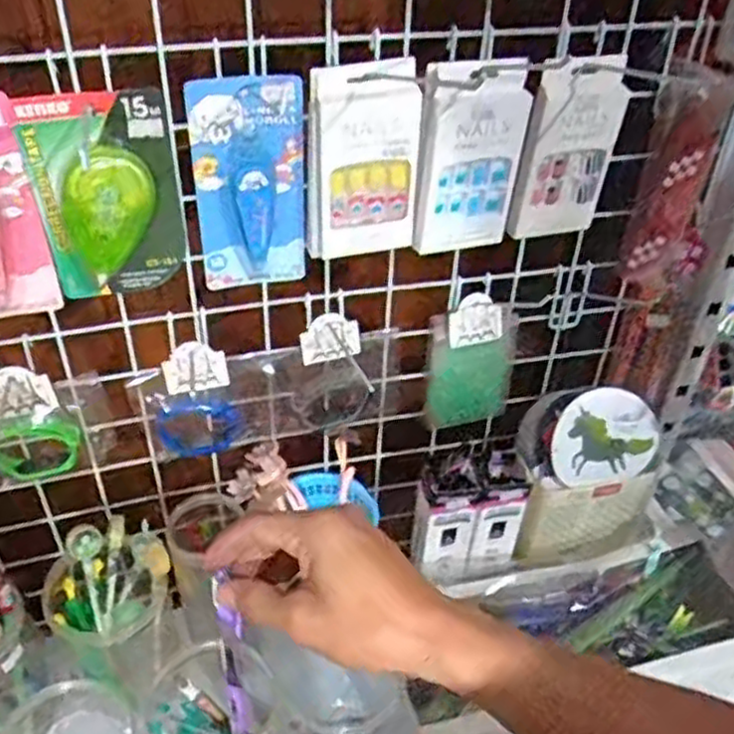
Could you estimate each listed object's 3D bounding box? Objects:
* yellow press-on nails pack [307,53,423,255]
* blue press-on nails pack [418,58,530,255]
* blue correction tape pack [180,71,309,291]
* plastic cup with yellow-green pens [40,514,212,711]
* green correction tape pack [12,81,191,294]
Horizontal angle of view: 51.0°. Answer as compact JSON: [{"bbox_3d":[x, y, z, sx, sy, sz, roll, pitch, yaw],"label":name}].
[{"bbox_3d":[-0.002,-0.136,0.525,0.074,0.136,0.021,0,40,-3],"label":"yellow press-on nails pack"},{"bbox_3d":[0.073,-0.146,0.544,0.071,0.135,0.023,-19,45,-24],"label":"blue press-on nails pack"},{"bbox_3d":[-0.083,-0.122,0.534,0.082,0.155,0.018,-4,41,-7],"label":"blue correction tape pack"},{"bbox_3d":[-0.214,0.205,0.654,0.096,0.130,0.093,25,45,24],"label":"plastic cup with yellow-green pens"},{"bbox_3d":[-0.170,-0.110,0.510,0.091,0.141,0.022,-13,43,-17],"label":"green correction tape pack"}]

